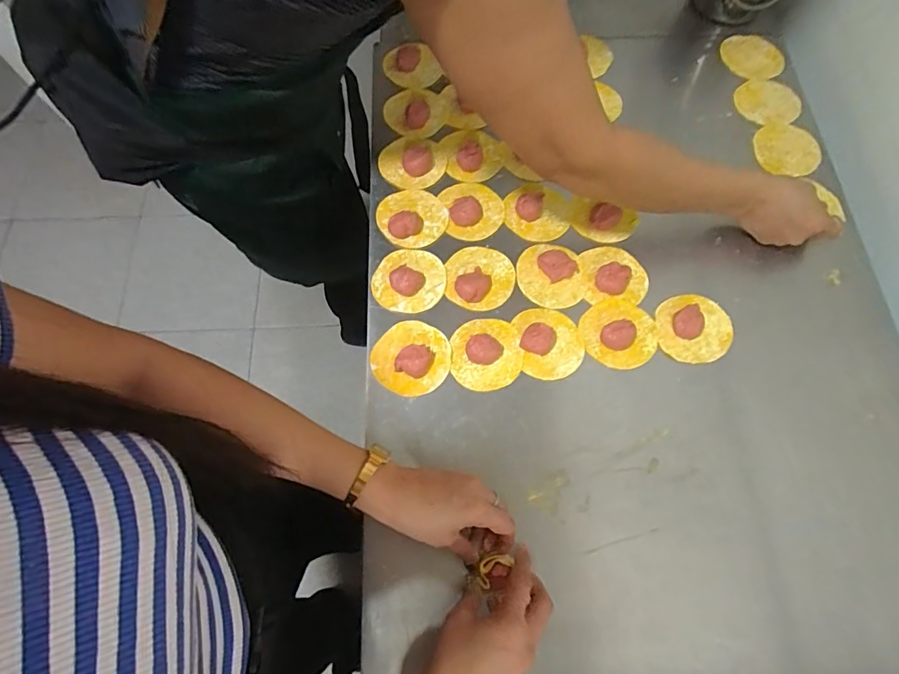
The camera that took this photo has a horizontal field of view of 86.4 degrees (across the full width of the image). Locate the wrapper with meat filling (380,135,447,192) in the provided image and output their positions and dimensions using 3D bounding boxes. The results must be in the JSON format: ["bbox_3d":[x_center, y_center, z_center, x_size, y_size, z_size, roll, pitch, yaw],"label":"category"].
[{"bbox_3d":[-0.046,-0.230,0.617,0.081,0.015,0.083,0,70,0],"label":"wrapper with meat filling"}]

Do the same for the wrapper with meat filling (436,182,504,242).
[{"bbox_3d":[0.029,-0.159,0.591,0.076,0.020,0.078,0,70,0],"label":"wrapper with meat filling"}]

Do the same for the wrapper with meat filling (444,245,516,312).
[{"bbox_3d":[0.036,-0.074,0.558,0.079,0.019,0.078,-2,70,-1],"label":"wrapper with meat filling"}]

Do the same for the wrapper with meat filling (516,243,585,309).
[{"bbox_3d":[0.118,-0.076,0.559,0.073,0.021,0.081,-10,70,-4],"label":"wrapper with meat filling"}]

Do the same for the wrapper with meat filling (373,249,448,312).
[{"bbox_3d":[-0.048,-0.069,0.555,0.084,0.018,0.079,-6,70,-2],"label":"wrapper with meat filling"}]

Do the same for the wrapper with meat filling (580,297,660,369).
[{"bbox_3d":[0.192,-0.007,0.533,0.083,0.021,0.080,0,70,0],"label":"wrapper with meat filling"}]

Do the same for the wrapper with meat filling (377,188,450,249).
[{"bbox_3d":[-0.047,-0.151,0.585,0.081,0.020,0.082,0,70,0],"label":"wrapper with meat filling"}]

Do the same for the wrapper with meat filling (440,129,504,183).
[{"bbox_3d":[0.030,-0.242,0.617,0.072,0.024,0.083,-9,70,-3],"label":"wrapper with meat filling"}]

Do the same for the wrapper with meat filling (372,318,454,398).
[{"bbox_3d":[-0.040,0.021,0.522,0.080,0.021,0.083,0,70,0],"label":"wrapper with meat filling"}]

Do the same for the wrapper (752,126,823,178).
[{"bbox_3d":[0.448,-0.248,0.635,0.080,0.008,0.075,2,70,1],"label":"wrapper"}]

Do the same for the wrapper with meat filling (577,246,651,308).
[{"bbox_3d":[0.194,-0.078,0.558,0.076,0.023,0.074,-2,70,-1],"label":"wrapper with meat filling"}]

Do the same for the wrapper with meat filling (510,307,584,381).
[{"bbox_3d":[0.113,0.003,0.529,0.071,0.023,0.082,-7,70,-3],"label":"wrapper with meat filling"}]

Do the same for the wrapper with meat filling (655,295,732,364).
[{"bbox_3d":[0.278,-0.012,0.540,0.083,0.017,0.080,1,70,0],"label":"wrapper with meat filling"}]

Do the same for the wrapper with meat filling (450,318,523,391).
[{"bbox_3d":[0.041,0.015,0.523,0.076,0.023,0.080,0,70,0],"label":"wrapper with meat filling"}]

